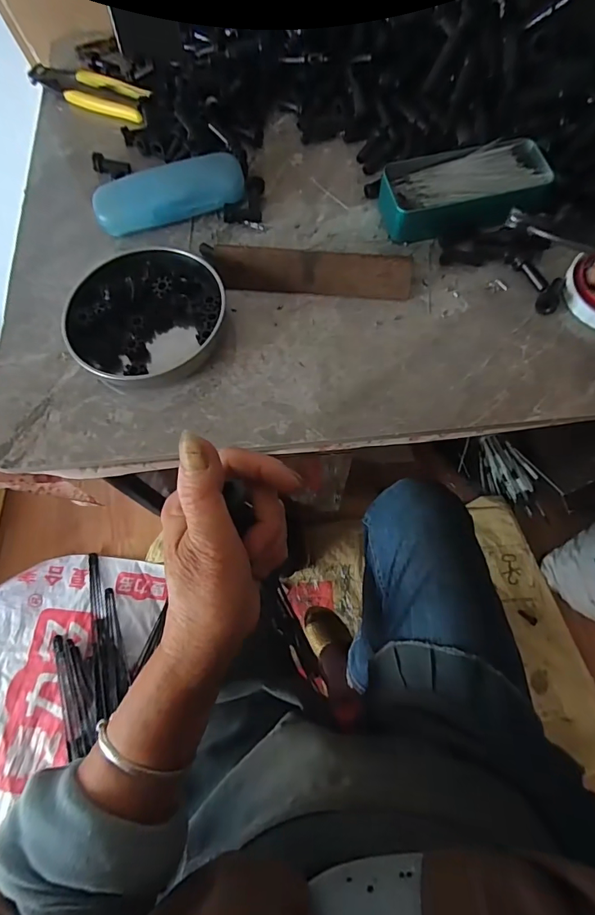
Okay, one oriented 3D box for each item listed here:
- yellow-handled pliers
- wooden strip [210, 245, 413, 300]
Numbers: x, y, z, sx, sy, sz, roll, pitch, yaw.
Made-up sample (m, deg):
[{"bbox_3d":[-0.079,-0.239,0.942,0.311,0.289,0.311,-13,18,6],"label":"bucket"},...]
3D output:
[{"bbox_3d":[-0.245,-0.433,0.512,0.172,0.011,0.050,30,74,12],"label":"yellow-handled pliers"},{"bbox_3d":[0.014,-0.169,0.402,0.178,0.037,0.006,5,26,5],"label":"wooden strip"}]

